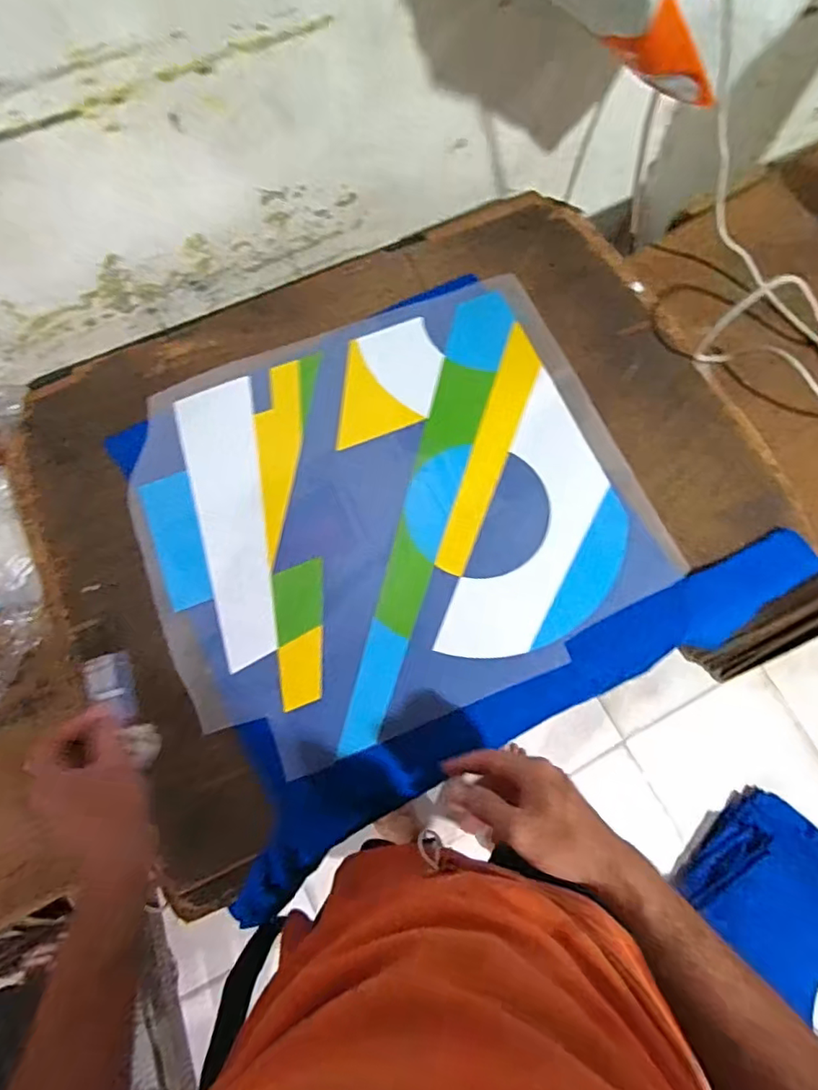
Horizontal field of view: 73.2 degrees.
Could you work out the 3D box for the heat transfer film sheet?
[{"bbox_3d":[-0.020,-0.053,0.633,0.535,0.012,0.471,-23,74,-7],"label":"heat transfer film sheet"}]

